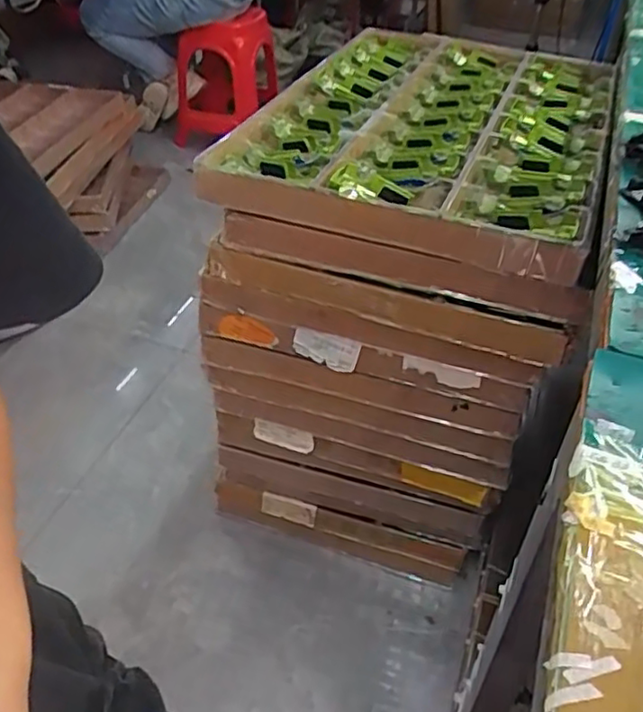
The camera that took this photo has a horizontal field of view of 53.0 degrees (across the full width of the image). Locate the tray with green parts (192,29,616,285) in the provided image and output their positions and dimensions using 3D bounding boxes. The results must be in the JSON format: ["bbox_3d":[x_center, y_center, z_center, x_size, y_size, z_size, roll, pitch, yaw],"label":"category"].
[{"bbox_3d":[0.165,-0.340,0.940,0.452,0.080,0.647,15,42,15],"label":"tray with green parts"}]

